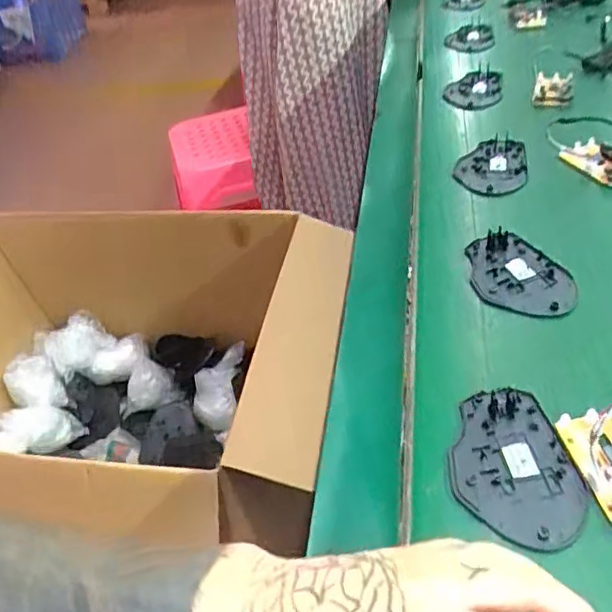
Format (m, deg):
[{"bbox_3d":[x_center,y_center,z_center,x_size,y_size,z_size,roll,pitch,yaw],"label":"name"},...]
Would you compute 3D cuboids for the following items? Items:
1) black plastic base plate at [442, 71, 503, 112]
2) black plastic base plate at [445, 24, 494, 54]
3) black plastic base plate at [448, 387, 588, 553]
[{"bbox_3d":[0.229,-0.294,0.811,0.074,0.010,0.122,13,44,21],"label":"black plastic base plate"},{"bbox_3d":[0.270,-0.438,0.978,0.076,0.008,0.134,10,43,18],"label":"black plastic base plate"},{"bbox_3d":[0.126,0.096,0.367,0.073,0.006,0.106,-7,41,0],"label":"black plastic base plate"}]

